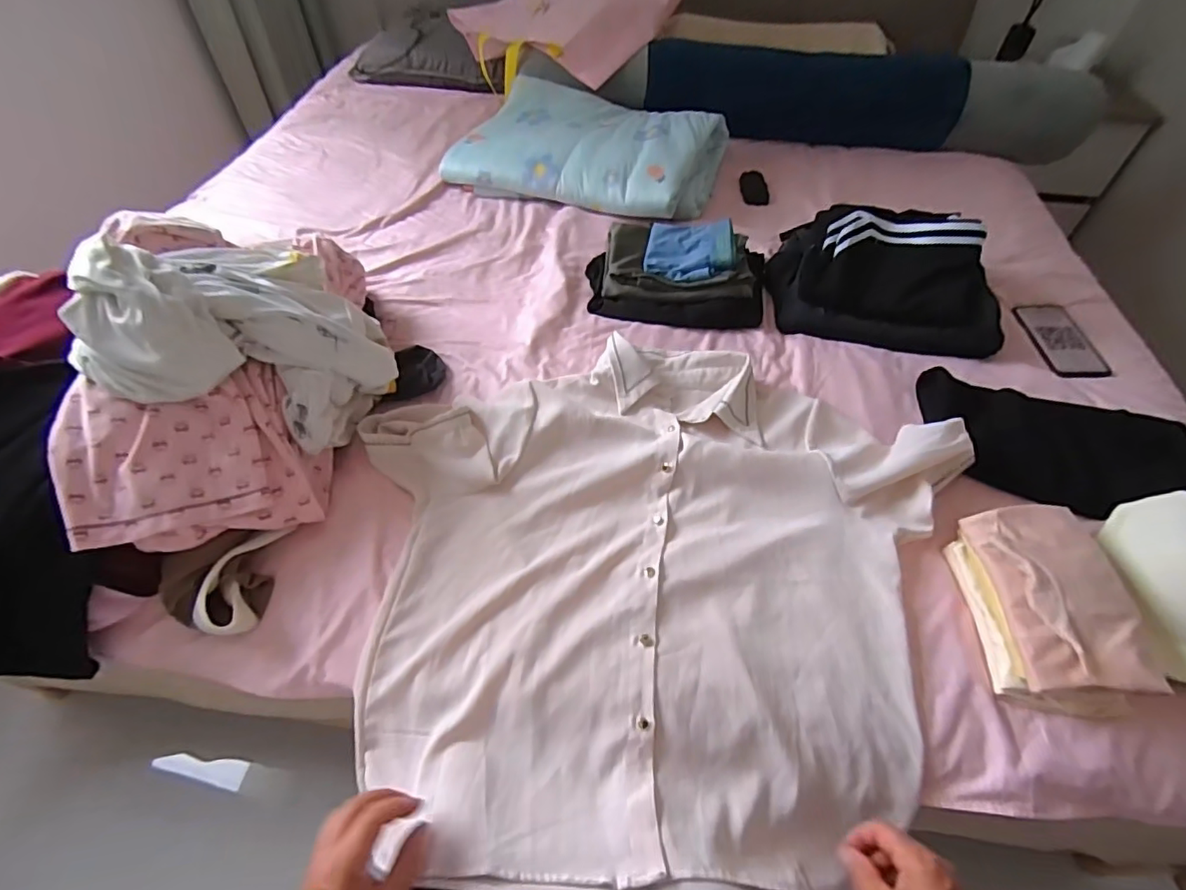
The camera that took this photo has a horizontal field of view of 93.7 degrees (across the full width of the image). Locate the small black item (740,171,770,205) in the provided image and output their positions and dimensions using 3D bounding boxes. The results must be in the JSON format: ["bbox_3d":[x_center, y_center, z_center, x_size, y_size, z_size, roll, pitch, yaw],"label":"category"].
[{"bbox_3d":[0.345,-0.552,1.193,0.056,0.009,0.110,-4,62,11],"label":"small black item"}]

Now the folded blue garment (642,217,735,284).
[{"bbox_3d":[0.160,-0.325,0.911,0.143,0.031,0.136,9,51,6],"label":"folded blue garment"}]

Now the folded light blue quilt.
[{"bbox_3d":[-0.003,-0.638,1.179,0.532,0.094,0.359,19,53,13],"label":"folded light blue quilt"}]

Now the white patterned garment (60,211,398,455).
[{"bbox_3d":[-0.398,-0.151,0.653,0.255,0.232,0.248,-10,52,-9],"label":"white patterned garment"}]

